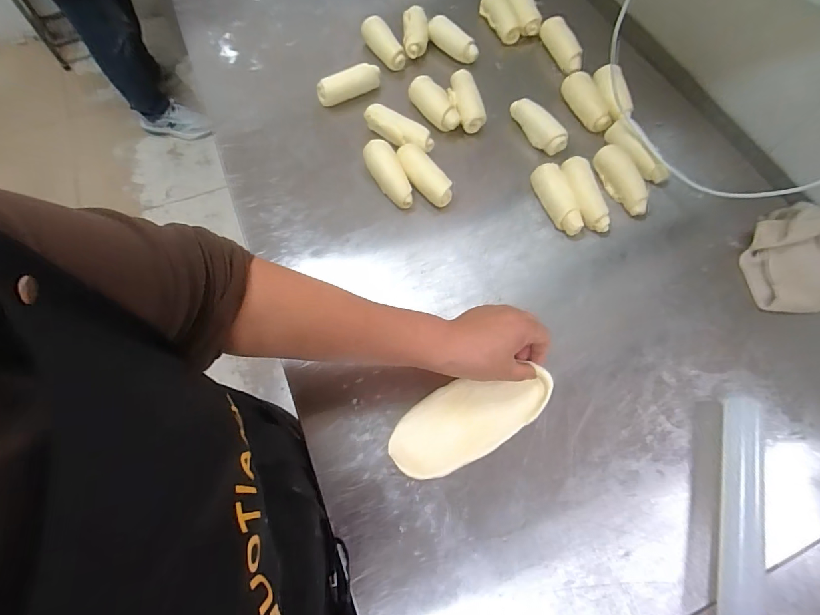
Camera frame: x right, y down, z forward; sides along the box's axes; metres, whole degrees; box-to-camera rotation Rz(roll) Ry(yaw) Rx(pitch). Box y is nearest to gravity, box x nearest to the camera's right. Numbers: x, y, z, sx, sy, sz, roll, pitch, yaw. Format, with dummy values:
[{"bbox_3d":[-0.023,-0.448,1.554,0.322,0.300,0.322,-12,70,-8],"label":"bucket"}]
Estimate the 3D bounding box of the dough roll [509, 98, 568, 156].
[{"bbox_3d":[0.173,-0.247,0.569,0.028,0.037,0.095,-35,71,-16],"label":"dough roll"}]

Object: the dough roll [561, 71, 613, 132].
[{"bbox_3d":[0.246,-0.287,0.584,0.030,0.043,0.096,-14,67,-8],"label":"dough roll"}]

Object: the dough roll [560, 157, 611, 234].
[{"bbox_3d":[0.217,-0.139,0.523,0.039,0.034,0.102,-12,66,-7],"label":"dough roll"}]

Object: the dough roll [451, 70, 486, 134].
[{"bbox_3d":[0.078,-0.290,0.587,0.032,0.033,0.097,-9,66,-6],"label":"dough roll"}]

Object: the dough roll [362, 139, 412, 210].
[{"bbox_3d":[-0.025,-0.165,0.523,0.038,0.035,0.094,-25,69,-13],"label":"dough roll"}]

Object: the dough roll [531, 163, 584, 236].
[{"bbox_3d":[0.182,-0.132,0.515,0.032,0.042,0.092,-14,67,-8],"label":"dough roll"}]

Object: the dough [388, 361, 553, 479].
[{"bbox_3d":[0.061,0.106,0.405,0.168,0.015,0.071,-19,68,-13],"label":"dough"}]

